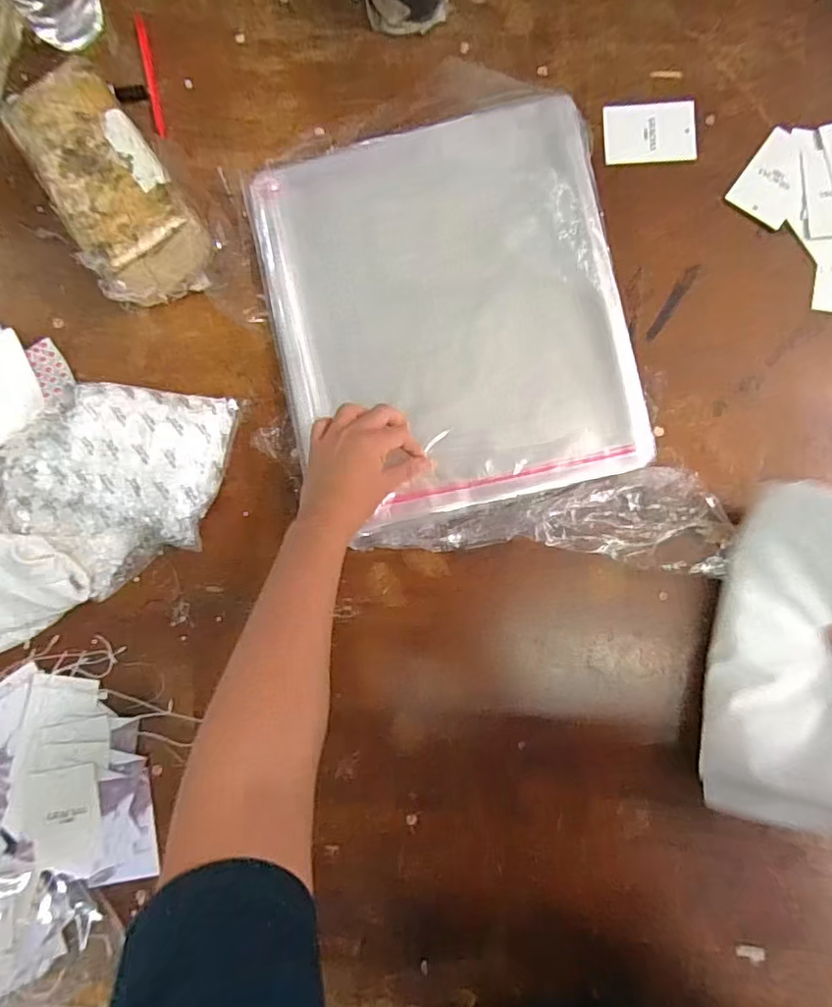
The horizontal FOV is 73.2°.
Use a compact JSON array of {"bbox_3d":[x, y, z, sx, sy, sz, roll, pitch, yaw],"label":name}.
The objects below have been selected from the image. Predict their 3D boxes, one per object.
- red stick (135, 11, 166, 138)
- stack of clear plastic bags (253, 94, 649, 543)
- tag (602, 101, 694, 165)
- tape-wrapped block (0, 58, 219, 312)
[{"bbox_3d":[-0.282,-0.451,0.595,0.011,0.006,0.139,-13,86,3],"label":"red stick"},{"bbox_3d":[0.028,-0.177,0.541,0.326,0.031,0.357,-11,92,6],"label":"stack of clear plastic bags"},{"bbox_3d":[0.238,-0.377,0.568,0.090,0.004,0.062,-4,86,4],"label":"tag"},{"bbox_3d":[-0.294,-0.304,0.556,0.112,0.088,0.205,-32,85,2],"label":"tape-wrapped block"}]

